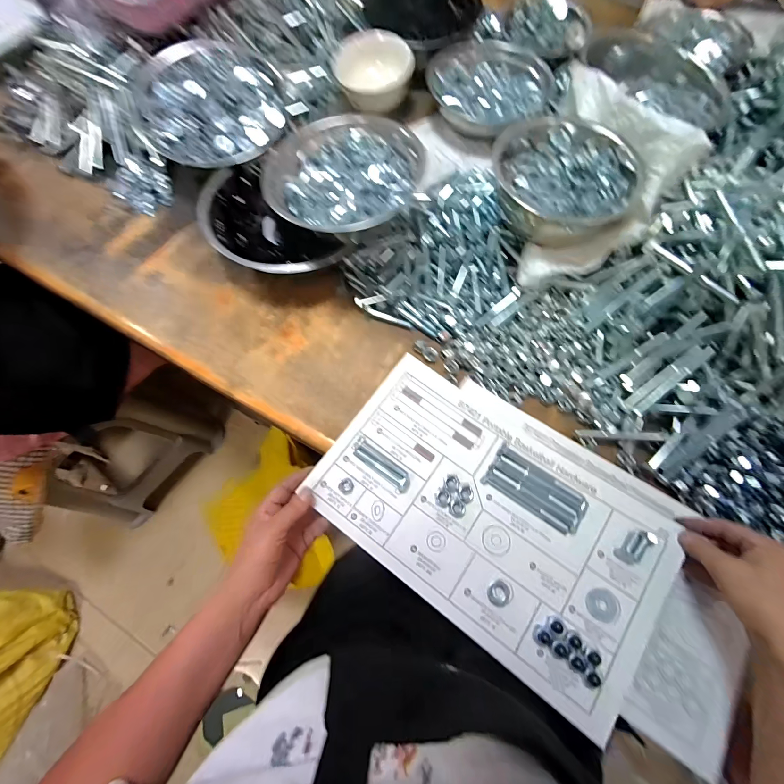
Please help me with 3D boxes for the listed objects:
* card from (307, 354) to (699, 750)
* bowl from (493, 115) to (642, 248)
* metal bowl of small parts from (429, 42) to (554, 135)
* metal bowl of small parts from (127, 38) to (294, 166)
[{"bbox_3d":[0.115,0.131,0.410,0.373,0.020,0.252,33,72,11],"label":"card"},{"bbox_3d":[0.207,-0.266,0.440,0.162,0.063,0.157,0,69,1],"label":"bowl"},{"bbox_3d":[0.176,-0.553,0.649,0.217,0.069,0.174,1,67,2],"label":"metal bowl of small parts"},{"bbox_3d":[-0.301,-0.487,0.599,0.240,0.065,0.242,0,69,1],"label":"metal bowl of small parts"}]

